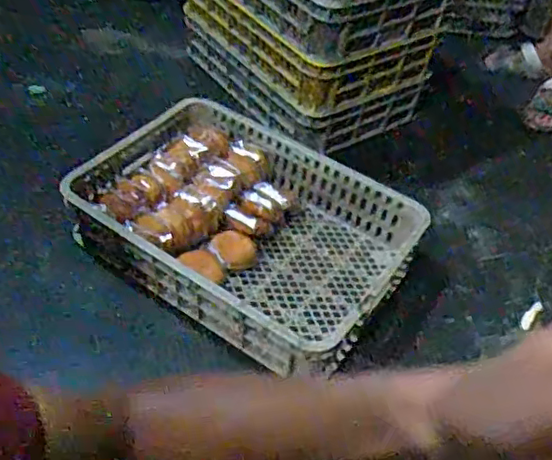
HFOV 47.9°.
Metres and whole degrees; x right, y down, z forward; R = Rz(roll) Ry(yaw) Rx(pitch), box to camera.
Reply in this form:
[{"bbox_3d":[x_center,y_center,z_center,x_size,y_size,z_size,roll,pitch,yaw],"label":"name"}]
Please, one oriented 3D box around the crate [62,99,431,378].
[{"bbox_3d":[-0.064,0.003,1.238,0.607,0.168,0.429,27,48,18],"label":"crate"}]

